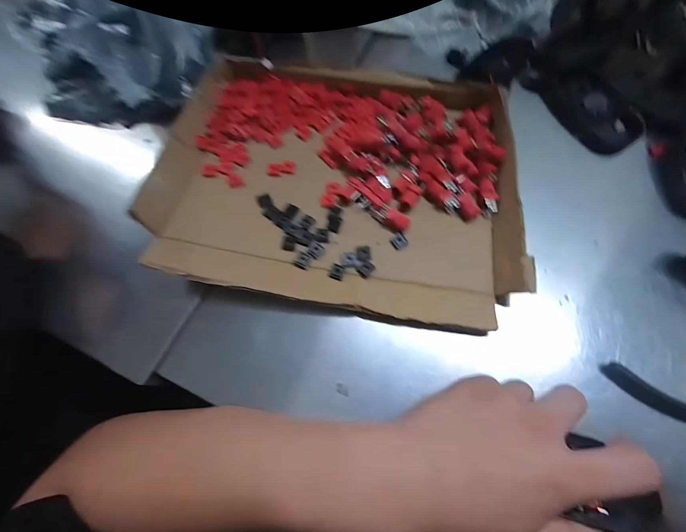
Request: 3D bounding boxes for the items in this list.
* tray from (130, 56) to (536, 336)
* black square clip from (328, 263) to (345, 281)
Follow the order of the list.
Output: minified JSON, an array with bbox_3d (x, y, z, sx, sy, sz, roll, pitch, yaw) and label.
[{"bbox_3d":[-0.002,-0.094,0.312,0.341,0.041,0.277,8,68,5],"label":"tray"},{"bbox_3d":[-0.005,0.005,0.281,0.012,0.004,0.015,22,70,10],"label":"black square clip"}]

